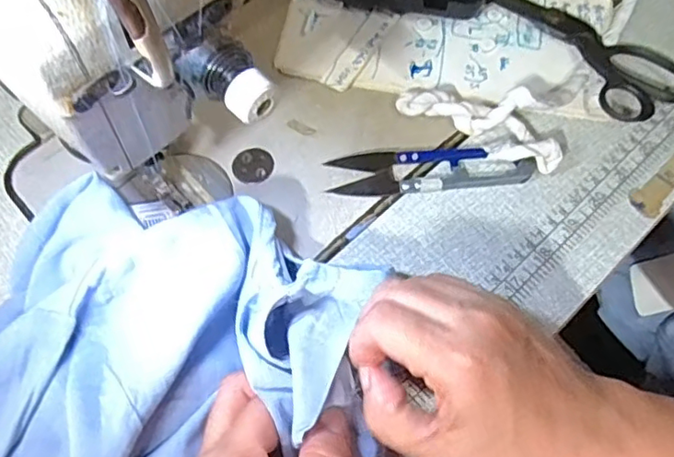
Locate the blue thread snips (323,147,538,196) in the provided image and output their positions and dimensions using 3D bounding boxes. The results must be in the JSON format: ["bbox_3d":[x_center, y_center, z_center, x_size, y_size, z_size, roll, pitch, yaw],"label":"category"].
[{"bbox_3d":[0.053,-0.035,0.349,0.120,0.009,0.028,-2,65,0],"label":"blue thread snips"}]

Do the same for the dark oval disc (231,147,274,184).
[{"bbox_3d":[-0.050,-0.039,0.358,0.024,0.004,0.023,3,65,2],"label":"dark oval disc"}]

